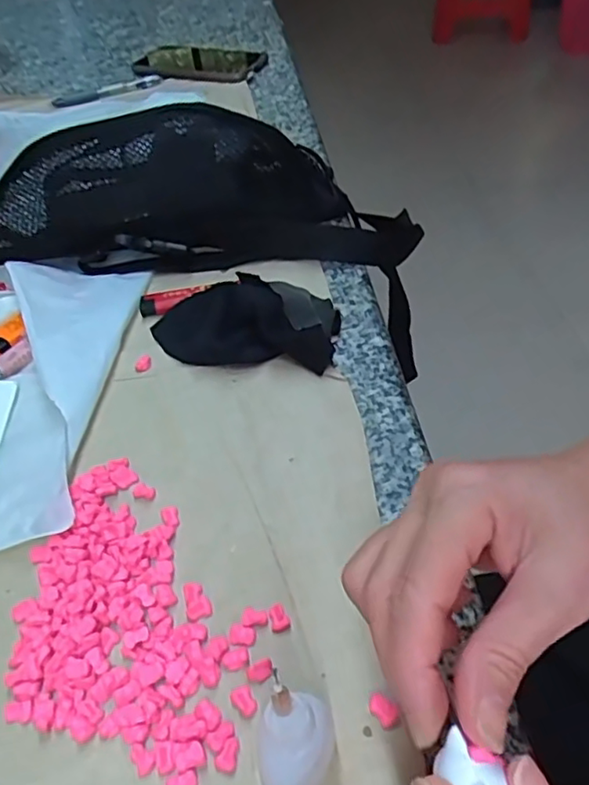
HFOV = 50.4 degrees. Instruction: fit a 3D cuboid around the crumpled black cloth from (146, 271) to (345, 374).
[{"bbox_3d":[-0.036,-0.051,0.419,0.126,0.034,0.065,4,47,8],"label":"crumpled black cloth"}]

